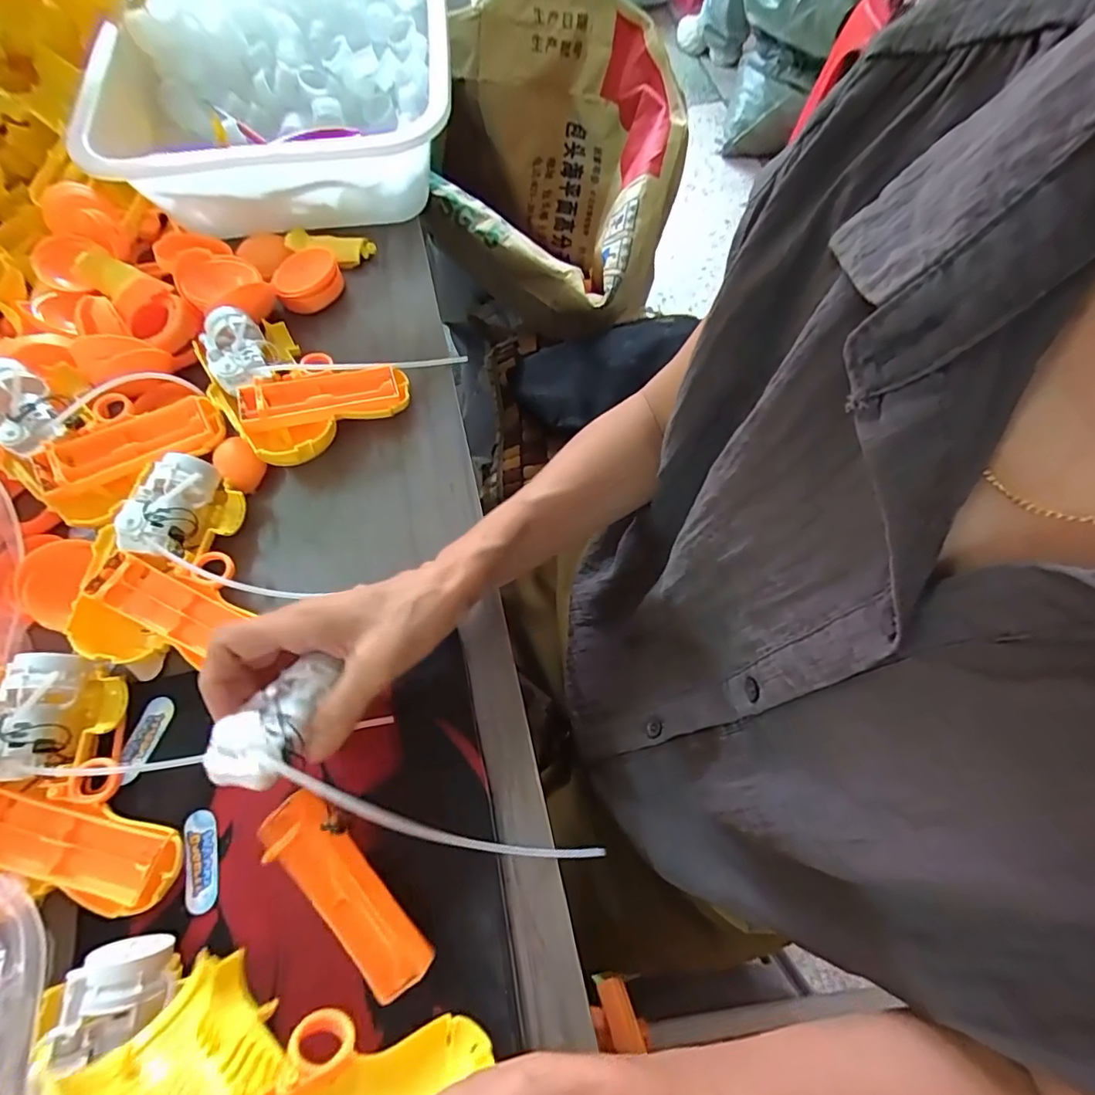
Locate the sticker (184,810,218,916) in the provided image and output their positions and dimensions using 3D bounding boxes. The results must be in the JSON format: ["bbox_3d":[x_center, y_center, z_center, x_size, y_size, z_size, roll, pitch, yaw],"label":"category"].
[{"bbox_3d":[-0.199,0.180,0.304,0.018,0.004,0.052,-12,71,-8],"label":"sticker"}]

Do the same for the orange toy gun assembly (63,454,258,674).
[{"bbox_3d":[-0.238,0.008,0.346,0.111,0.035,0.137,3,68,2],"label":"orange toy gun assembly"}]

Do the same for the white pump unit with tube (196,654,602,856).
[{"bbox_3d":[-0.062,0.130,0.280,0.212,0.040,0.064,34,70,-14],"label":"white pump unit with tube"}]

